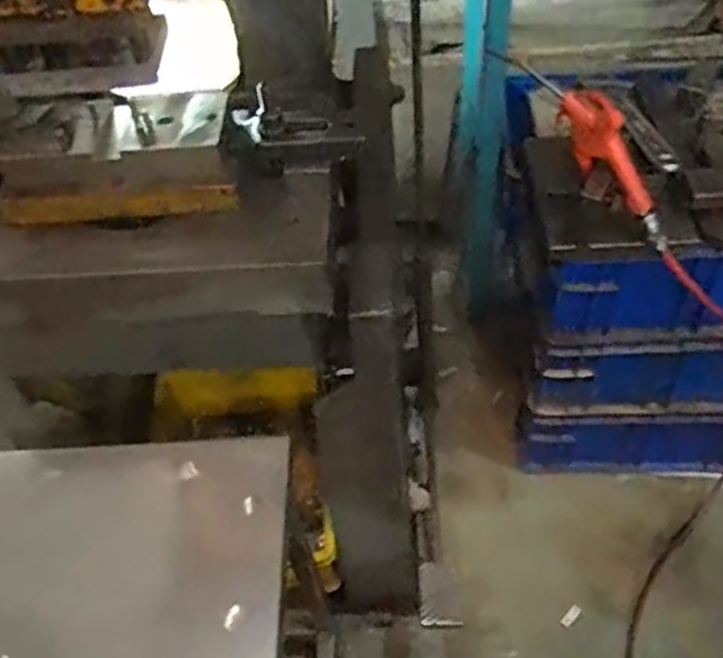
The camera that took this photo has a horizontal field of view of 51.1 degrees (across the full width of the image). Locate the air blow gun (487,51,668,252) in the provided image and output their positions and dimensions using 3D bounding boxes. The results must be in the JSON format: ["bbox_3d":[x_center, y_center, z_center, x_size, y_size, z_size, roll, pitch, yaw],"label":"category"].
[{"bbox_3d":[0.261,-0.172,0.782,0.221,0.063,0.026,50,61,-9],"label":"air blow gun"}]

